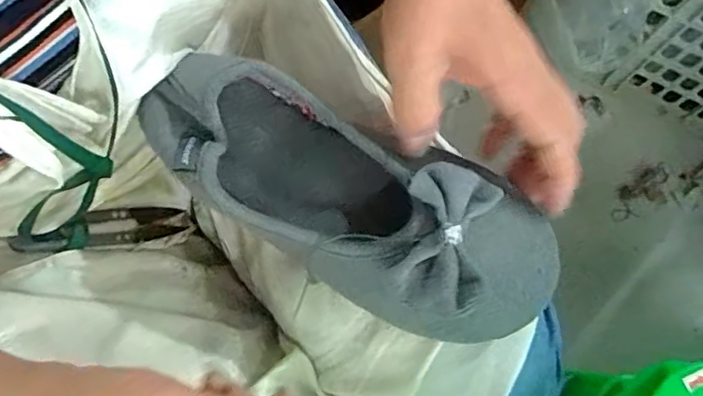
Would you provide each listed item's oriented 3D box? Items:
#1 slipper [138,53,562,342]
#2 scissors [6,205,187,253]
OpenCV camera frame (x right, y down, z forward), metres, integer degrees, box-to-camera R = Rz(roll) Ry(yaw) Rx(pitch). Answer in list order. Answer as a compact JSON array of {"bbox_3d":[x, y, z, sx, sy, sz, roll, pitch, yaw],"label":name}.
[{"bbox_3d":[-0.006,-0.003,0.308,0.227,0.053,0.083,29,81,10],"label":"slipper"},{"bbox_3d":[-0.158,0.021,0.378,0.100,0.011,0.024,-11,78,-33],"label":"scissors"}]

